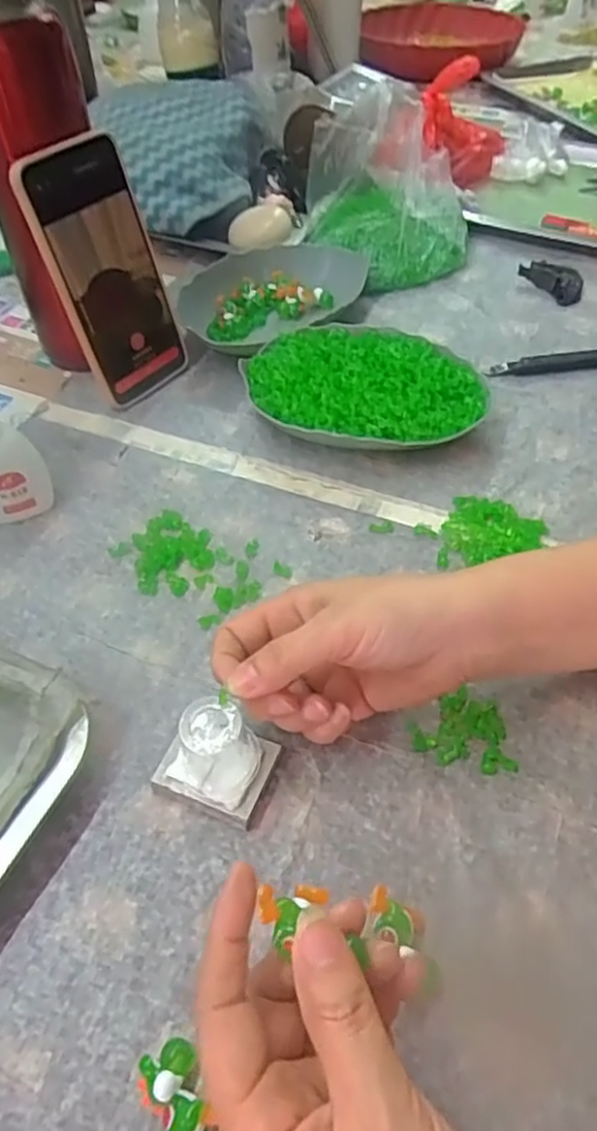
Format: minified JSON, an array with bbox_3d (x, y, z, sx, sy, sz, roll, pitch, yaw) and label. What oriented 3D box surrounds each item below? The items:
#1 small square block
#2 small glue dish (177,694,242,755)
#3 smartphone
[{"bbox_3d":[-0.039,0.094,0.327,0.048,0.017,0.039,17,54,15],"label":"small square block"},{"bbox_3d":[-0.038,0.068,0.299,0.026,0.004,0.026,0,50,0],"label":"small glue dish"},{"bbox_3d":[-0.127,-0.194,0.474,0.013,0.164,0.076,26,57,37],"label":"smartphone"}]

